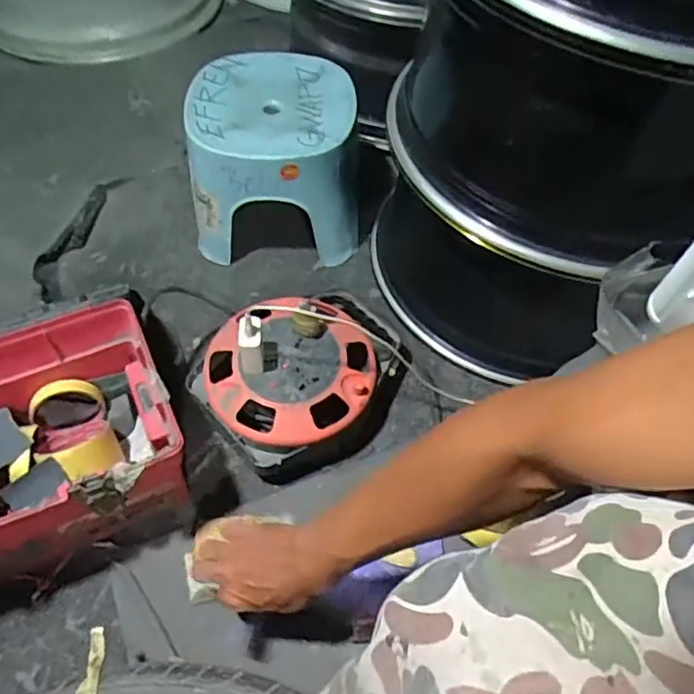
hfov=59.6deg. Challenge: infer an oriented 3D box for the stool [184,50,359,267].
[{"bbox_3d":[-0.101,-0.270,0.883,0.227,0.194,0.221,-1,58,-3],"label":"stool"}]

